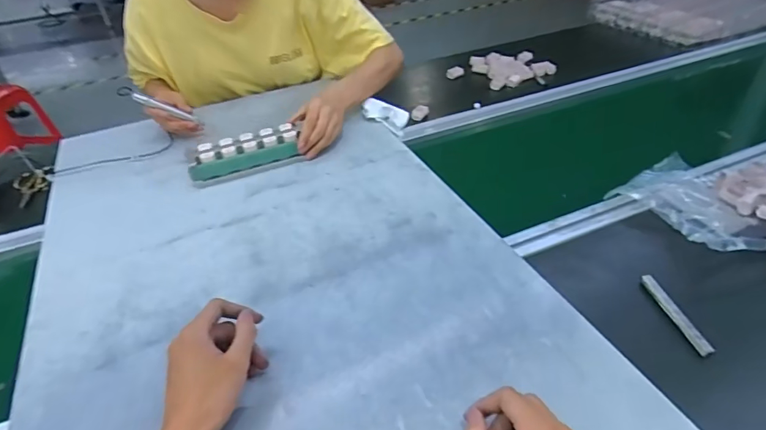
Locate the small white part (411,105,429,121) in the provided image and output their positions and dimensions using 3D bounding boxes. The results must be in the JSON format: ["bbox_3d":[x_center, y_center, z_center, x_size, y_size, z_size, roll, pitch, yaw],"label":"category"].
[{"bbox_3d":[0.072,-0.199,0.891,0.031,0.020,0.032,7,41,13],"label":"small white part"}]

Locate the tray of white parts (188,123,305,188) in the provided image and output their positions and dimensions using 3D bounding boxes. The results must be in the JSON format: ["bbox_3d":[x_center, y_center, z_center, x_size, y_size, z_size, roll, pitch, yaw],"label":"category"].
[{"bbox_3d":[-0.221,-0.097,0.726,0.171,0.043,0.056,-19,42,-18],"label":"tray of white parts"}]

